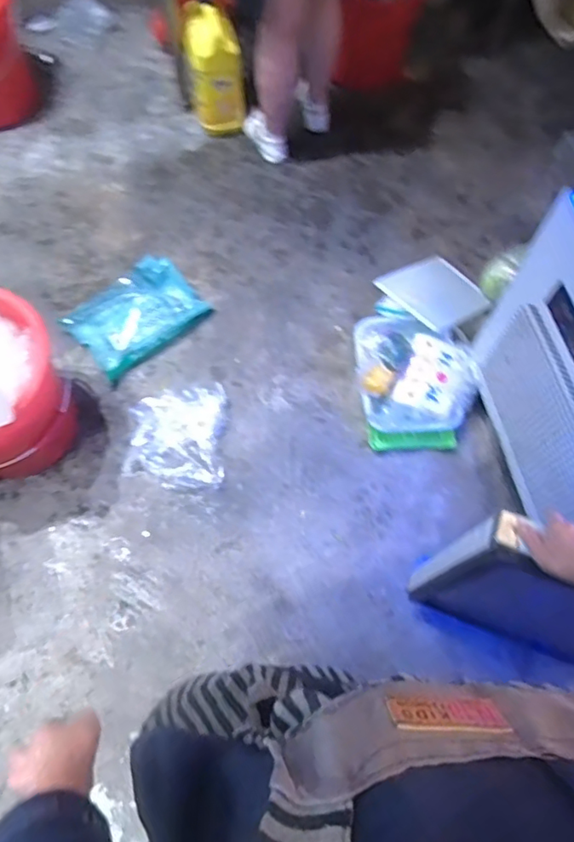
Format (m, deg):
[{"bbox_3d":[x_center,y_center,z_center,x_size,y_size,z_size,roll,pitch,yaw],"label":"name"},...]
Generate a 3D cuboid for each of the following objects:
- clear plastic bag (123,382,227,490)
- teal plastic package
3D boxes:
[{"bbox_3d":[-0.282,0.032,1.401,0.250,0.049,0.268,1,67,-1],"label":"clear plastic bag"},{"bbox_3d":[-0.398,-0.293,1.491,0.344,0.084,0.215,-39,73,-16],"label":"teal plastic package"}]

